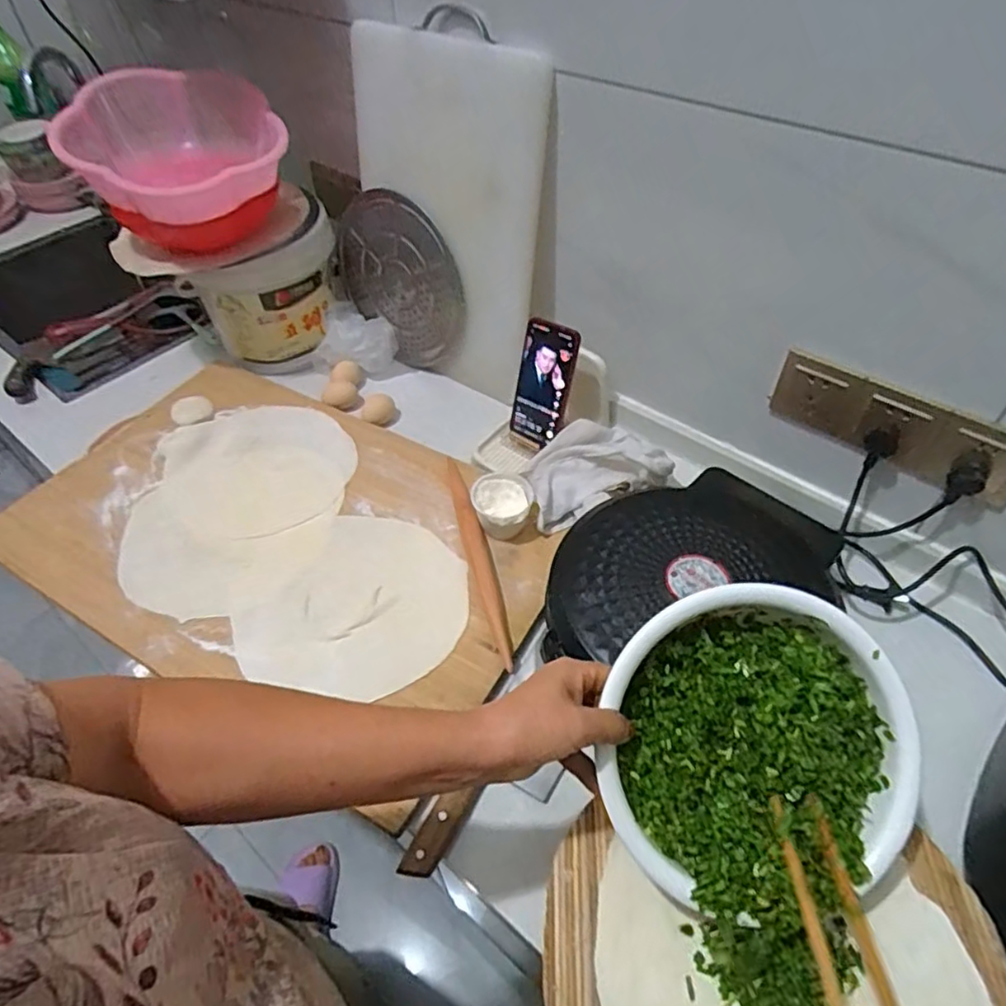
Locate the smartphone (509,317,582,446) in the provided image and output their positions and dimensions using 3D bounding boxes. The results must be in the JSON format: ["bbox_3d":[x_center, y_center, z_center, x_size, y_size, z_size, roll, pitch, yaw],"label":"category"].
[{"bbox_3d":[0.054,-0.158,0.850,0.083,0.163,0.016,30,34,28],"label":"smartphone"}]

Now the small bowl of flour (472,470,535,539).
[{"bbox_3d":[0.001,0.008,0.783,0.071,0.059,0.071,-1,50,1],"label":"small bowl of flour"}]

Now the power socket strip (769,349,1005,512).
[{"bbox_3d":[0.423,-0.080,0.686,0.255,0.082,0.026,33,58,26],"label":"power socket strip"}]

